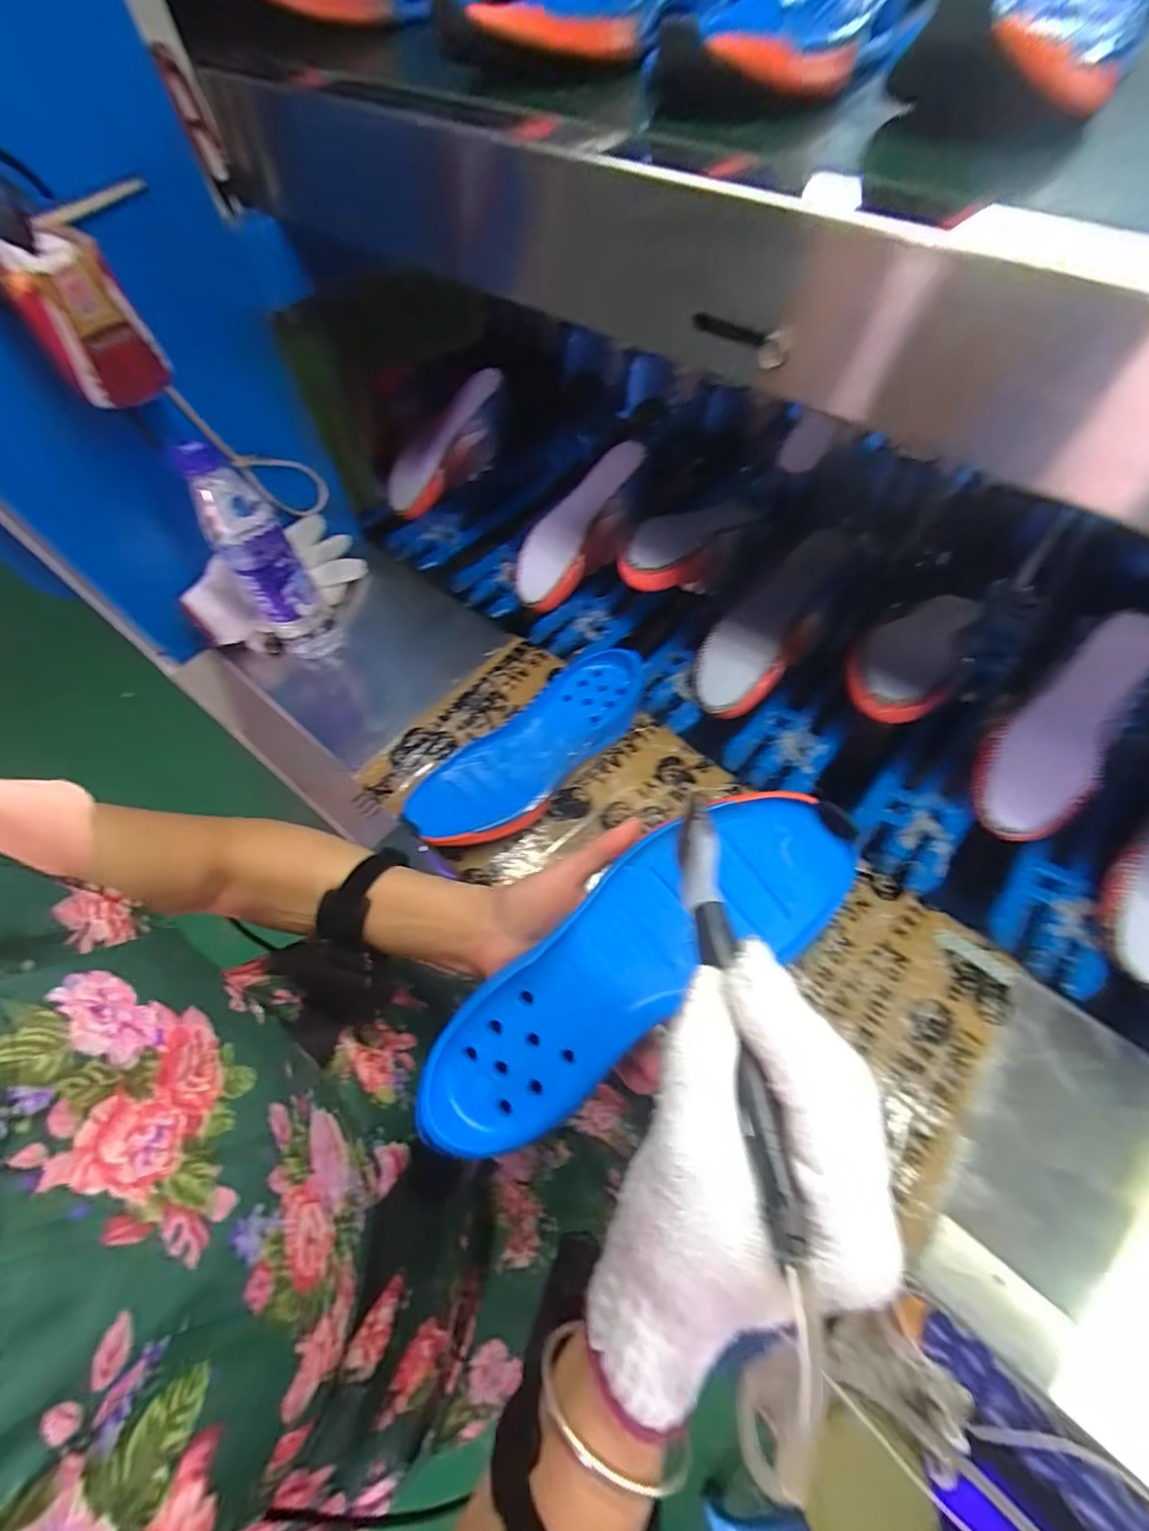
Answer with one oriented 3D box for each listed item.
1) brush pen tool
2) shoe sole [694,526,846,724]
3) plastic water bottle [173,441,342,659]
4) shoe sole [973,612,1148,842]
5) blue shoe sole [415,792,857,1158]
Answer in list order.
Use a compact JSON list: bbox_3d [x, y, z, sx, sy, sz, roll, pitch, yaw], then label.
[{"bbox_3d":[0.061,0.086,0.213,0.015,0.022,0.160,-3,50,-2],"label":"brush pen tool"},{"bbox_3d":[0.218,-0.159,0.604,0.086,0.044,0.237,37,88,20],"label":"shoe sole"},{"bbox_3d":[-0.310,-0.197,0.545,0.073,0.220,0.059,-30,63,-17],"label":"plastic water bottle"},{"bbox_3d":[0.471,-0.043,0.515,0.086,0.023,0.244,36,92,19],"label":"shoe sole"},{"bbox_3d":[0.033,0.106,0.304,0.264,0.027,0.090,-36,64,-4],"label":"blue shoe sole"}]

